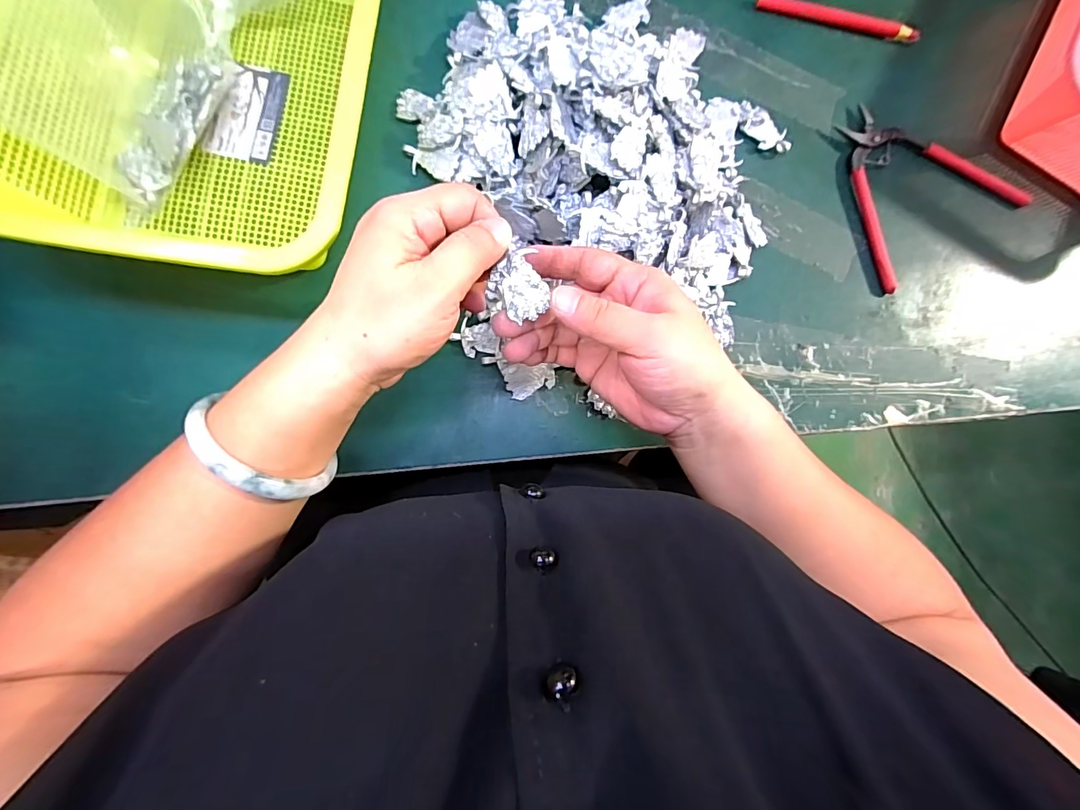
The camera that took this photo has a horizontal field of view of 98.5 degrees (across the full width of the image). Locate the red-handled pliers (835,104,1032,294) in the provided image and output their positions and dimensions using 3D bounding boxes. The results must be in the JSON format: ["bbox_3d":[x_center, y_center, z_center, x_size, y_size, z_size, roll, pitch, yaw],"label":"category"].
[{"bbox_3d":[0.315,-0.182,0.377,0.151,0.011,0.142,-21,87,-8],"label":"red-handled pliers"}]

